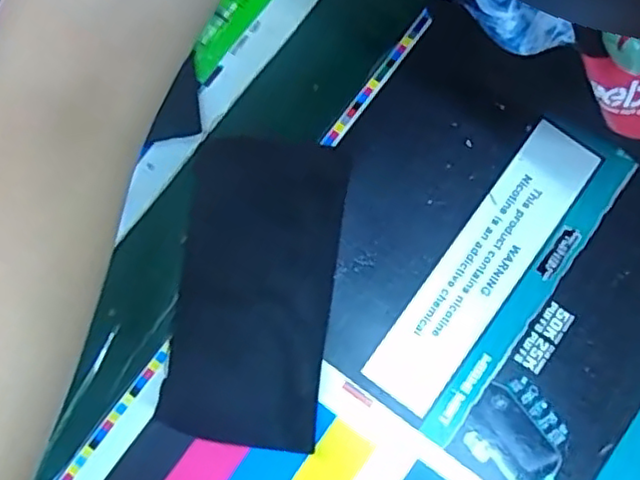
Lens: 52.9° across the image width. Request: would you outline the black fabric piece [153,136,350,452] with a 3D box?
[{"bbox_3d":[-0.037,0.025,0.359,0.087,0.008,0.169,6,78,2],"label":"black fabric piece"}]

